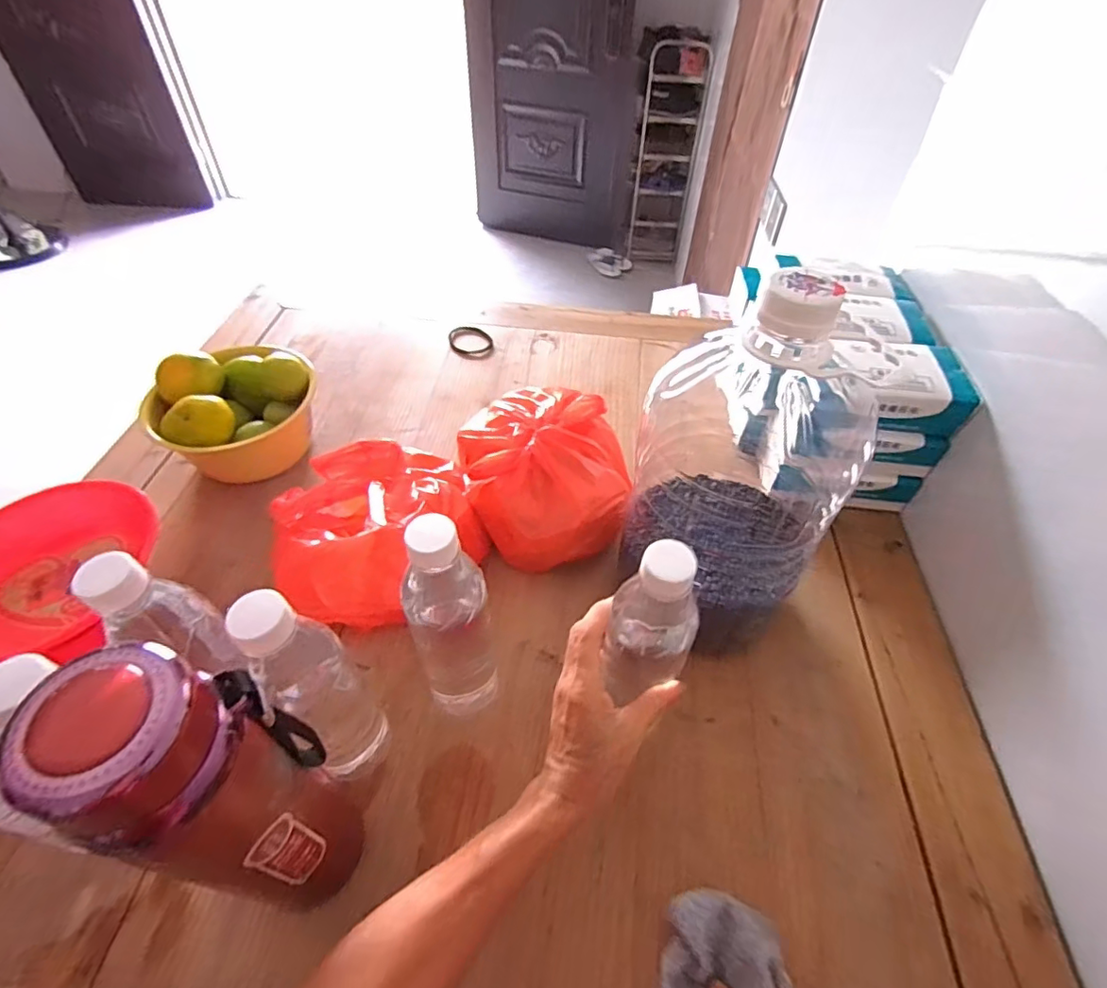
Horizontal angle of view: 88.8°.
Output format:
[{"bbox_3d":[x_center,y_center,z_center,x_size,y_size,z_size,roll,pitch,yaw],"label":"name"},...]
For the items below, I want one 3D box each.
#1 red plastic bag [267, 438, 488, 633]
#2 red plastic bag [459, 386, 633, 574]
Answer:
[{"bbox_3d":[-0.178,0.030,0.585,0.205,0.085,0.200,-8,49,-9],"label":"red plastic bag"},{"bbox_3d":[-0.009,-0.025,0.619,0.172,0.110,0.206,-9,49,-10],"label":"red plastic bag"}]

